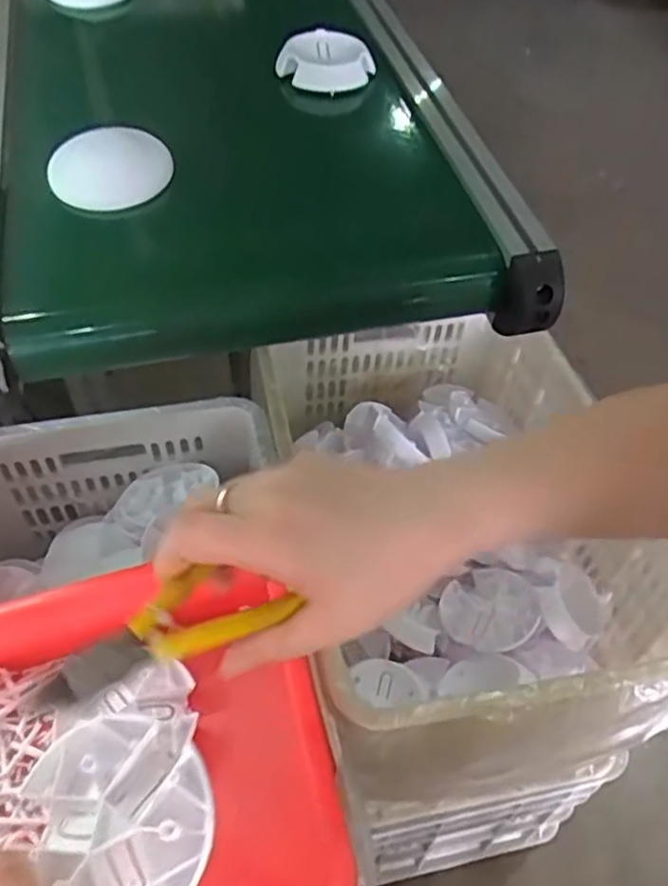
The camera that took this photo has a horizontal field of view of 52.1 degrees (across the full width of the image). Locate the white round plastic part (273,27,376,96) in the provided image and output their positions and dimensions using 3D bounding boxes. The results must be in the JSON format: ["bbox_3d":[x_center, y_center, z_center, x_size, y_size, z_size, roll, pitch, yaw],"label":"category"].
[{"bbox_3d":[-0.009,-0.414,0.738,0.103,0.031,0.093,0,47,-1],"label":"white round plastic part"}]

